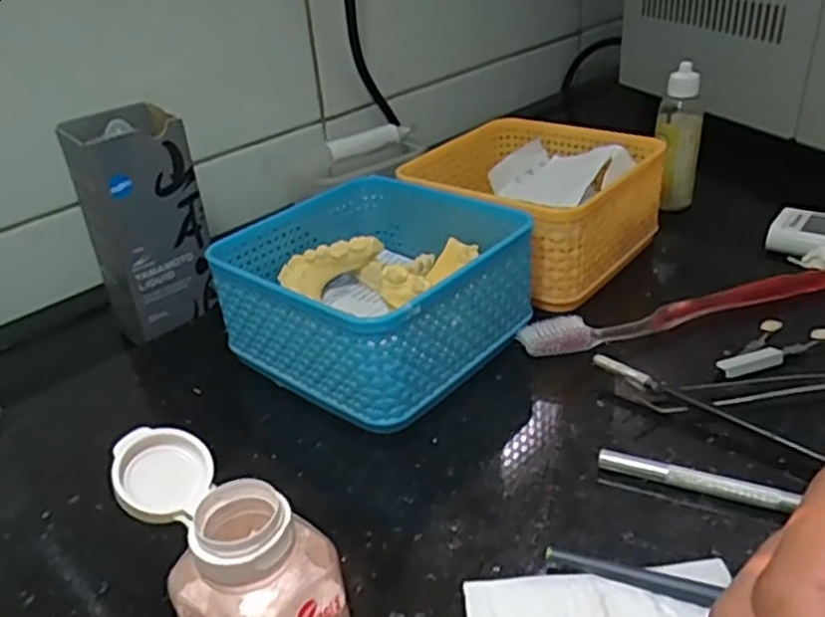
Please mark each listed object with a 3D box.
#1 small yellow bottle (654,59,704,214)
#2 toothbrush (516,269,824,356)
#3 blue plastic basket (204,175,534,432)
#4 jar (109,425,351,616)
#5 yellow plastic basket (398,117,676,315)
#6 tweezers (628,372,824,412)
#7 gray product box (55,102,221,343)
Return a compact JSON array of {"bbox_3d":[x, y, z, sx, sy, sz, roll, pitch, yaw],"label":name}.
[{"bbox_3d":[0.200,-0.130,0.544,0.028,0.106,0.037,-6,32,-2],"label":"small yellow bottle"},{"bbox_3d":[0.152,0.000,0.392,0.191,0.010,0.020,-10,32,-9],"label":"toothbrush"},{"bbox_3d":[-0.020,-0.012,0.386,0.132,0.063,0.132,22,40,36],"label":"blue plastic basket"},{"bbox_3d":[-0.054,0.081,0.228,0.048,0.076,0.066,-26,38,-31],"label":"jar"},{"bbox_3d":[0.072,-0.069,0.461,0.135,0.062,0.134,21,40,35],"label":"yellow plastic basket"},{"bbox_3d":[0.172,0.034,0.329,0.138,0.004,0.014,-9,47,0],"label":"tweezers"},{"bbox_3d":[-0.159,-0.054,0.424,0.062,0.117,0.060,-23,36,-27],"label":"gray product box"}]

